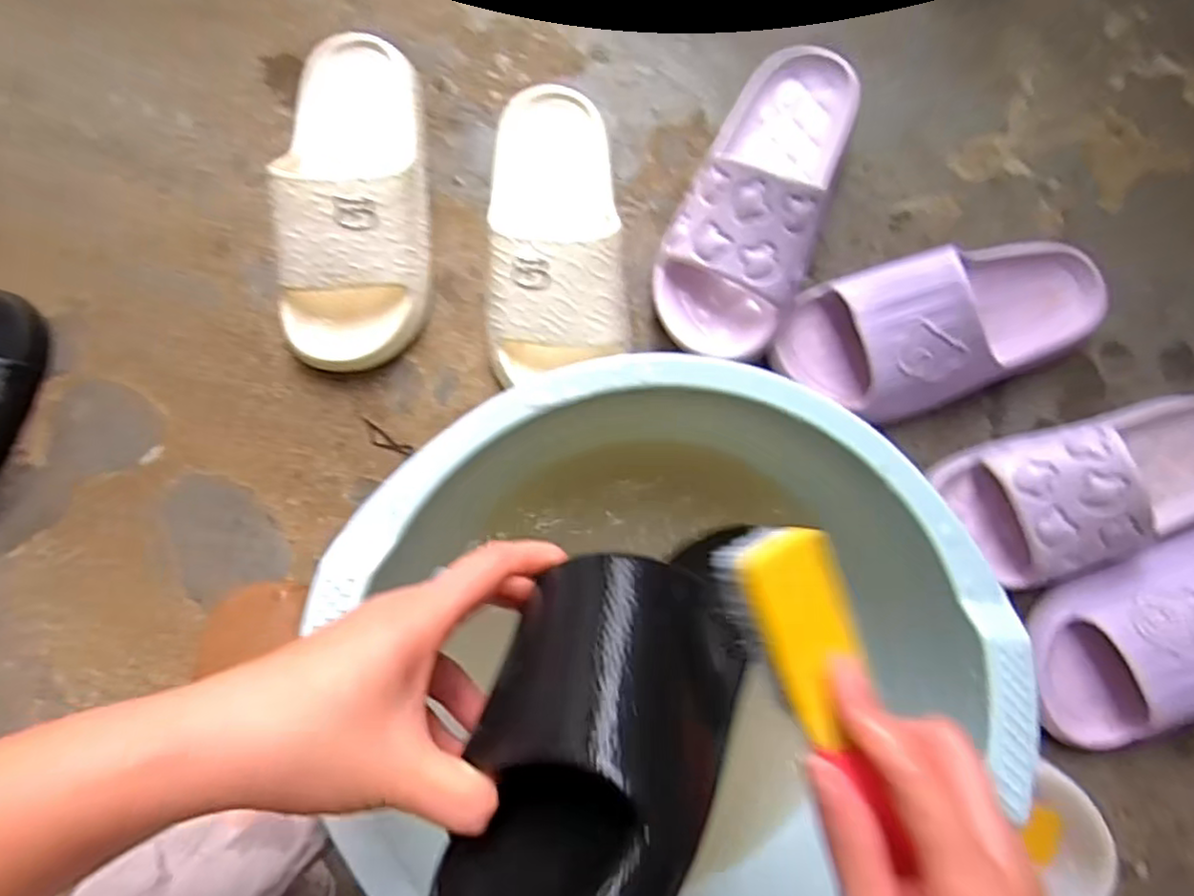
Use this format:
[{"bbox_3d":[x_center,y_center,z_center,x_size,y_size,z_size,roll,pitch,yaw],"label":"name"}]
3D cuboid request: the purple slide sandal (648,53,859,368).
[{"bbox_3d":[0.123,-0.190,0.501,0.100,0.088,0.243,24,83,1],"label":"purple slide sandal"}]

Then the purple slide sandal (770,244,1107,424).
[{"bbox_3d":[0.263,-0.092,0.507,0.241,0.074,0.106,-15,84,-3],"label":"purple slide sandal"}]

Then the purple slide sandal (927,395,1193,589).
[{"bbox_3d":[0.372,0.025,0.485,0.226,0.079,0.102,-18,84,-4],"label":"purple slide sandal"}]

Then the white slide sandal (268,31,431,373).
[{"bbox_3d":[-0.182,-0.188,0.495,0.104,0.073,0.256,-4,83,-2],"label":"white slide sandal"}]

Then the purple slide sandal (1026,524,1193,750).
[{"bbox_3d":[0.432,0.124,0.484,0.245,0.075,0.114,-22,84,-4],"label":"purple slide sandal"}]

